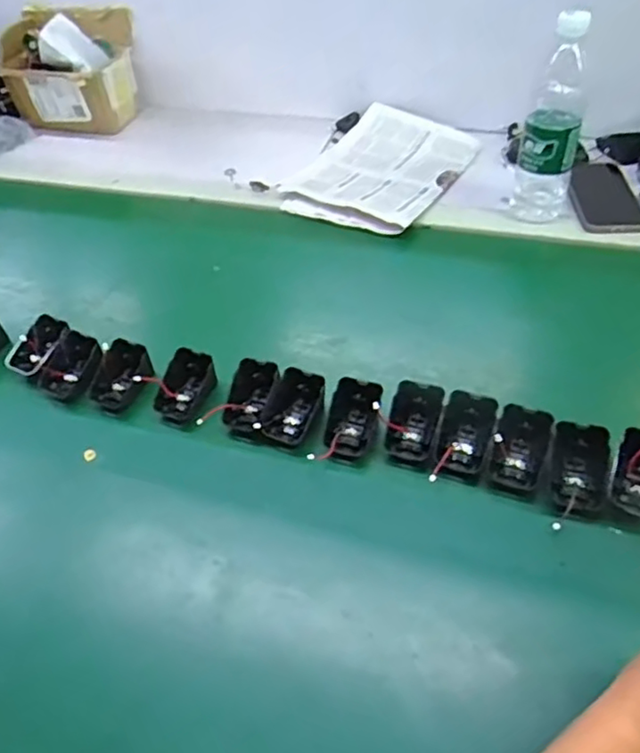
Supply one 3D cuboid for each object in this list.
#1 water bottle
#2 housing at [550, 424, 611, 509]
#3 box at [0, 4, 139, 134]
[{"bbox_3d":[0.271,-0.292,0.725,0.068,0.213,0.064,11,48,14],"label":"water bottle"},{"bbox_3d":[0.212,0.073,0.512,0.047,0.036,0.063,9,47,13],"label":"housing"},{"bbox_3d":[-0.423,-0.506,1.050,0.221,0.151,0.153,7,47,11],"label":"box"}]

